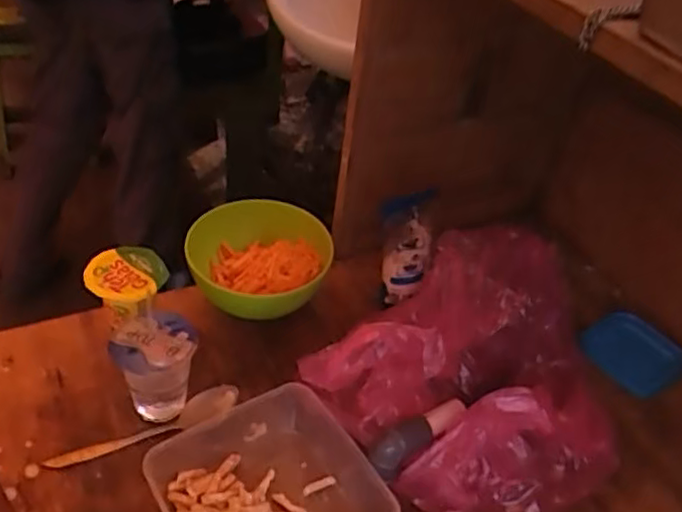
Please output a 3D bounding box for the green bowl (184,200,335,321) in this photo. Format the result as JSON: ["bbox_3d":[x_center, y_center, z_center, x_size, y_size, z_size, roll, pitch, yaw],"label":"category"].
[{"bbox_3d":[-0.087,0.016,0.711,0.145,0.084,0.141,5,40,-4],"label":"green bowl"}]

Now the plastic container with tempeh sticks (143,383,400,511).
[{"bbox_3d":[-0.058,0.189,0.547,0.166,0.047,0.167,-22,49,-29],"label":"plastic container with tempeh sticks"}]

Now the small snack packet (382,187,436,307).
[{"bbox_3d":[0.068,-0.006,0.715,0.051,0.124,0.036,4,14,-3],"label":"small snack packet"}]

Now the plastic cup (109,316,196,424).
[{"bbox_3d":[-0.165,0.103,0.596,0.067,0.092,0.060,-12,44,-22],"label":"plastic cup"}]

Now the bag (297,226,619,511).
[{"bbox_3d":[0.142,0.105,0.596,0.220,0.141,0.255,33,48,27],"label":"bag"}]

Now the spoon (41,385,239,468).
[{"bbox_3d":[-0.174,0.153,0.592,0.167,0.023,0.025,-16,46,-24],"label":"spoon"}]

